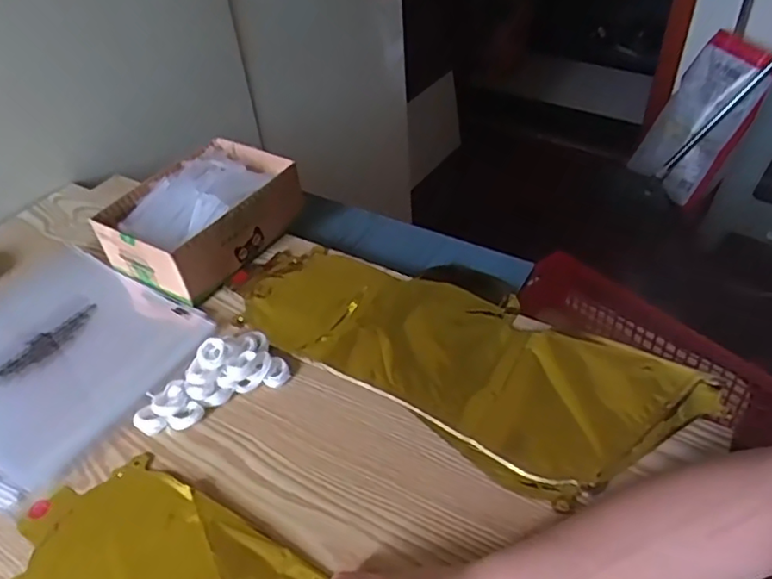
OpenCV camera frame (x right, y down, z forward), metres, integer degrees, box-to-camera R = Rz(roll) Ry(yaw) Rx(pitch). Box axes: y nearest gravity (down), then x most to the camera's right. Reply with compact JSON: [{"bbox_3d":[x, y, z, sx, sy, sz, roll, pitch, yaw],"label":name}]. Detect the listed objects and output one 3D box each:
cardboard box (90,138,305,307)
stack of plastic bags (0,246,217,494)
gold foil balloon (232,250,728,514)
[{"bbox_3d":[-0.192,-0.079,0.644,0.128,0.070,0.182,22,49,26],"label":"cardboard box"},{"bbox_3d":[-0.313,0.052,0.566,0.243,0.012,0.203,22,49,25],"label":"stack of plastic bags"},{"bbox_3d":[0.053,0.044,0.545,0.402,0.010,0.173,25,50,28],"label":"gold foil balloon"}]

